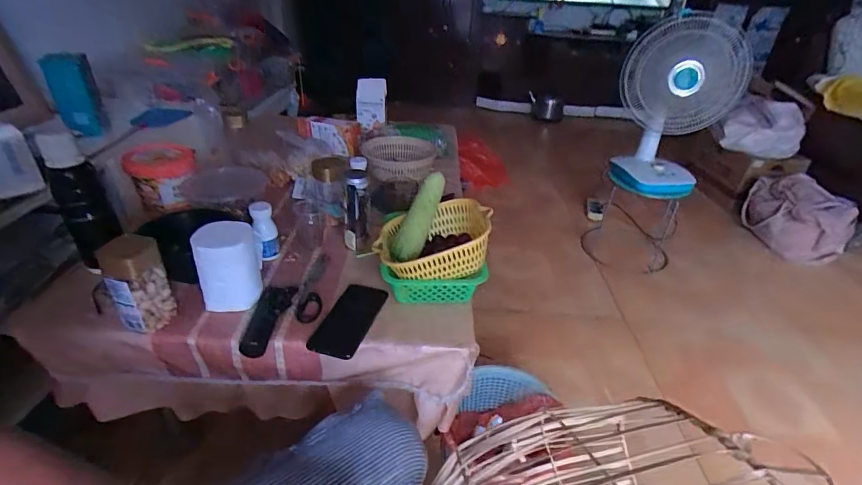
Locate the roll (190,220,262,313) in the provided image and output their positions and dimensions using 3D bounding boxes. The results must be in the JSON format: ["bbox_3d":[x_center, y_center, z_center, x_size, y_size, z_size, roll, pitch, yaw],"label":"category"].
[{"bbox_3d":[-0.335,0.038,0.716,0.093,0.123,0.083,-11,35,-21],"label":"roll"}]

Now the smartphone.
[{"bbox_3d":[-0.133,0.122,0.709,0.080,0.012,0.165,11,34,13],"label":"smartphone"}]

